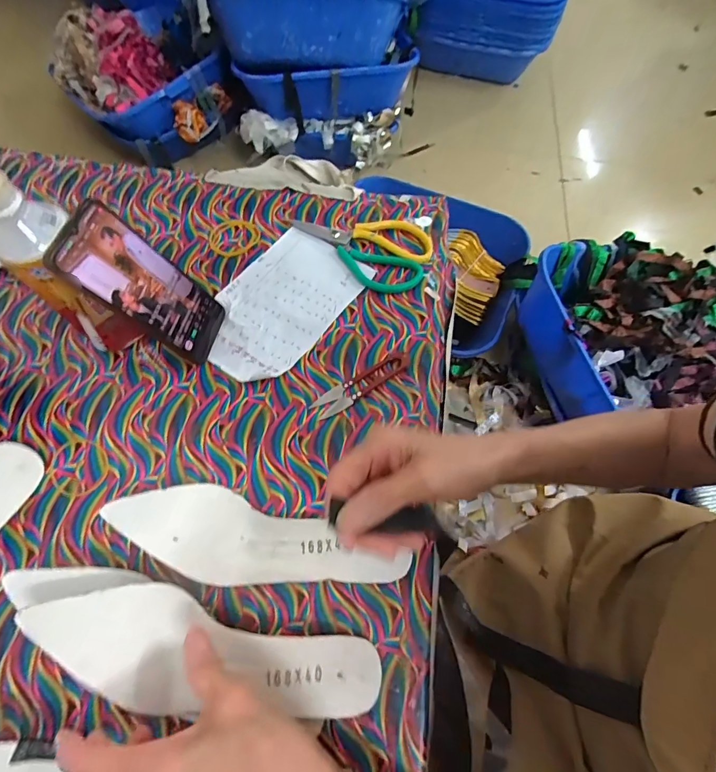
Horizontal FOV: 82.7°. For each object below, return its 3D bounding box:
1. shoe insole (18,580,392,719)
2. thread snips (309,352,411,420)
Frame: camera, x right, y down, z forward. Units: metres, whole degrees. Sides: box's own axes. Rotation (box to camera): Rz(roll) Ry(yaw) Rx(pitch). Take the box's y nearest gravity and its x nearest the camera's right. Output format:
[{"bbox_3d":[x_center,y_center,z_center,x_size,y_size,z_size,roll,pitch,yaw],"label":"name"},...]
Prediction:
[{"bbox_3d":[-0.108,0.205,0.306,0.254,0.025,0.074,16,63,-7],"label":"shoe insole"},{"bbox_3d":[0.005,-0.004,0.428,0.112,0.012,0.025,-31,70,-14],"label":"thread snips"}]

